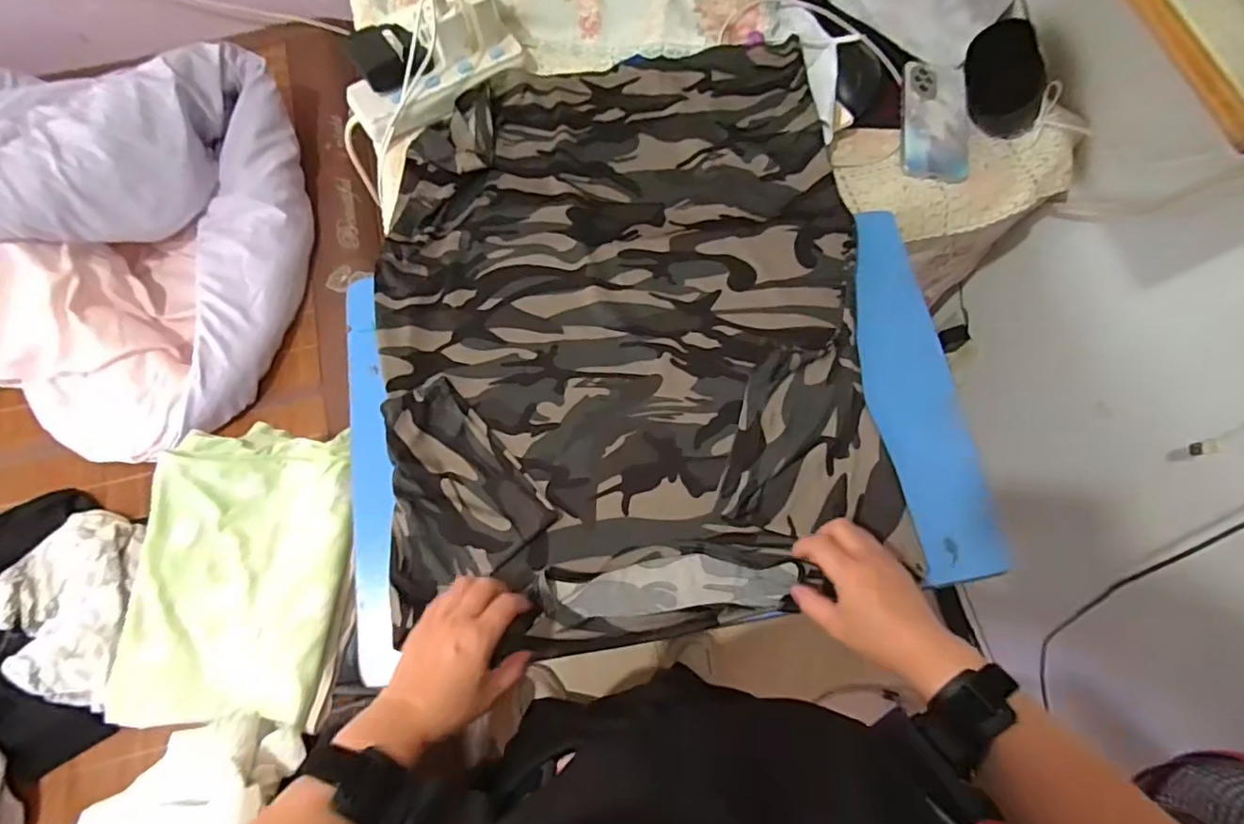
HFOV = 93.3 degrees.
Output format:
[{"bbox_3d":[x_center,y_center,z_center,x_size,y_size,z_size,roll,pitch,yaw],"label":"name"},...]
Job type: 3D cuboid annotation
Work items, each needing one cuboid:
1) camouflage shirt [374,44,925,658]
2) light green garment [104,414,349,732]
[{"bbox_3d":[0.005,-0.115,0.617,0.480,0.031,0.643,-3,72,-2],"label":"camouflage shirt"},{"bbox_3d":[-0.435,0.173,0.672,0.226,0.044,0.334,2,72,-1],"label":"light green garment"}]

